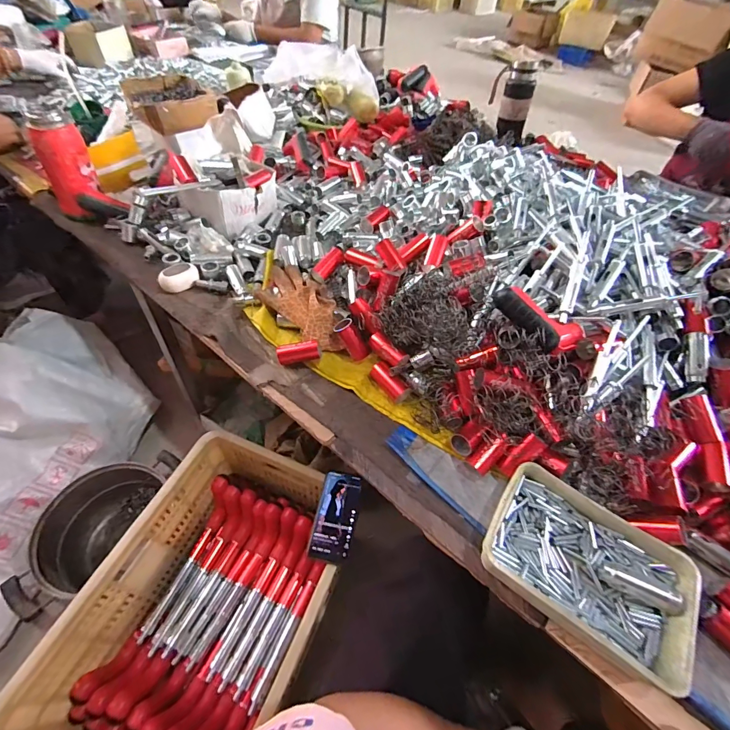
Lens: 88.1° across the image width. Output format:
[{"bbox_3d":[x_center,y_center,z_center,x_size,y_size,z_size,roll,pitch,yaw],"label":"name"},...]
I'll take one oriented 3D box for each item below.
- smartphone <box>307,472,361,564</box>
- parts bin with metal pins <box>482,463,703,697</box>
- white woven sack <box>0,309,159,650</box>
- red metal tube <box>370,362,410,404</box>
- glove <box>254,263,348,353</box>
[{"bbox_3d":[-0.054,0.278,0.700,0.072,0.017,0.155,10,52,3],"label":"smartphone"},{"bbox_3d":[0.239,0.215,0.411,0.205,0.044,0.141,29,56,17],"label":"parts bin with metal pins"},{"bbox_3d":[-0.863,0.201,0.945,0.442,0.236,0.752,14,53,6],"label":"white woven sack"},{"bbox_3d":[0.037,0.025,0.550,0.023,0.024,0.068,-30,60,-24],"label":"red metal tube"},{"bbox_3d":[-0.105,-0.095,0.611,0.086,0.048,0.190,-29,60,-24],"label":"glove"}]

